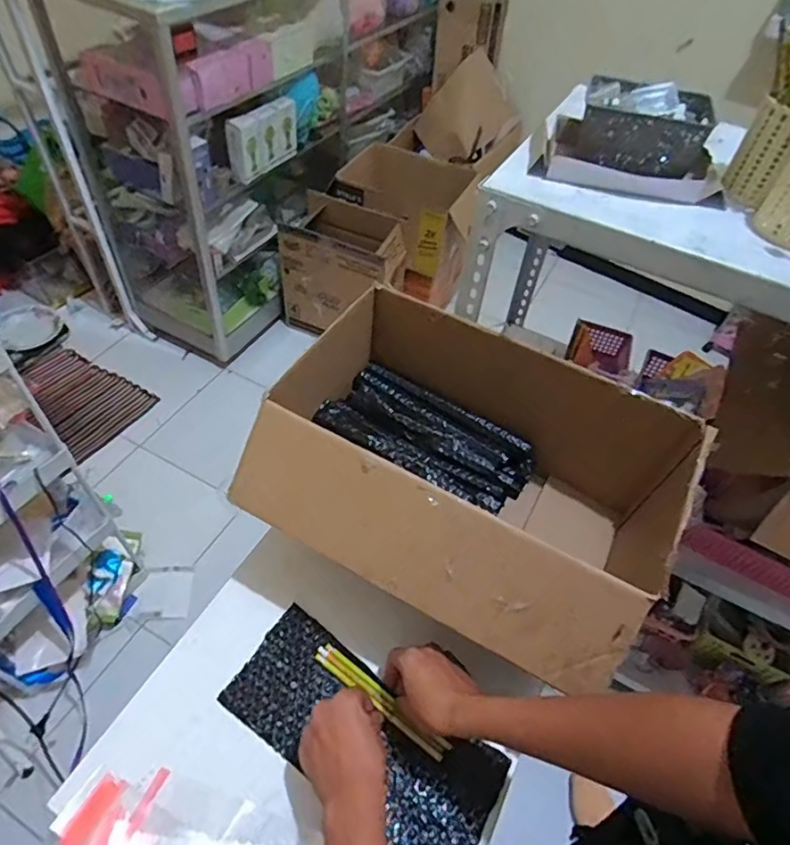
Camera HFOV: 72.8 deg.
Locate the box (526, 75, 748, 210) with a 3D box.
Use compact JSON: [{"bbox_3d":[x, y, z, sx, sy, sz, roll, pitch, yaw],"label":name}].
[{"bbox_3d":[0.268,-0.317,0.596,0.211,0.083,0.115,21,52,10],"label":"box"}]

